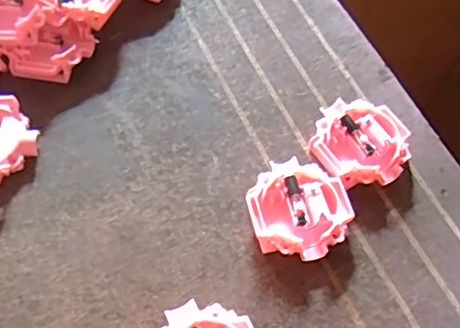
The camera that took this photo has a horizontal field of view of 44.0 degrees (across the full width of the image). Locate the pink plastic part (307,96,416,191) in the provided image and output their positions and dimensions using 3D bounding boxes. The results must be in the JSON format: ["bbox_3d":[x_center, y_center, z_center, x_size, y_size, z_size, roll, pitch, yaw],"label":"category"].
[{"bbox_3d":[0.074,-0.012,0.325,0.051,0.015,0.054,-19,63,-13],"label":"pink plastic part"}]

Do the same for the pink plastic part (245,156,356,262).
[{"bbox_3d":[0.037,0.025,0.302,0.051,0.014,0.054,1,60,-3],"label":"pink plastic part"}]

